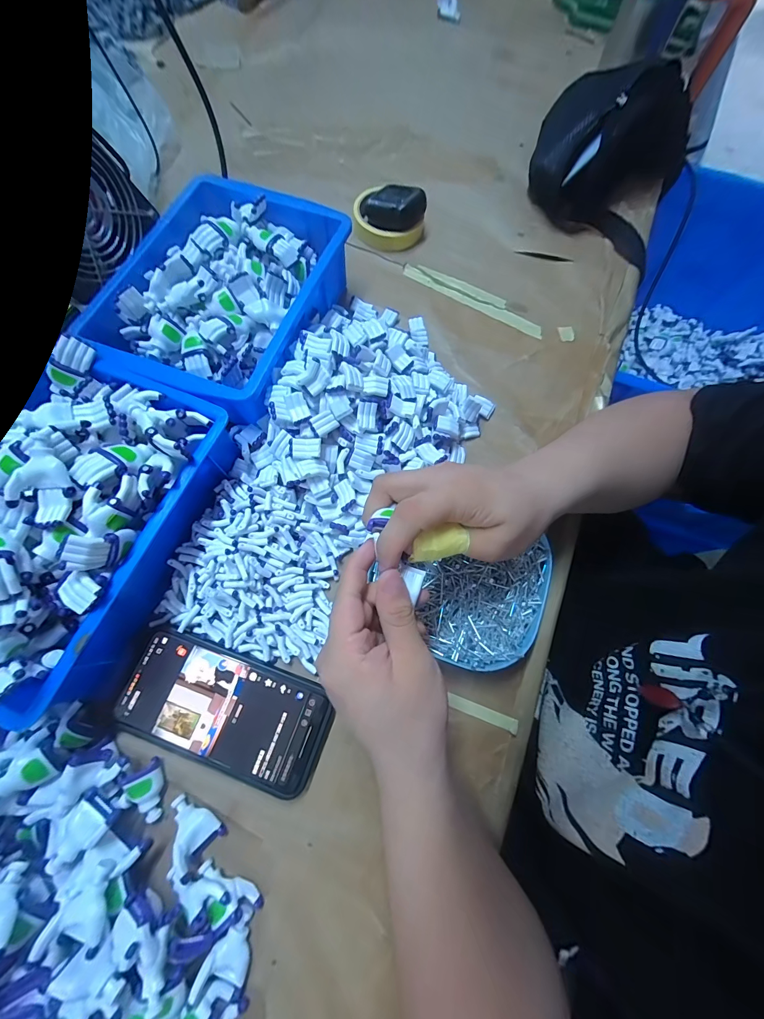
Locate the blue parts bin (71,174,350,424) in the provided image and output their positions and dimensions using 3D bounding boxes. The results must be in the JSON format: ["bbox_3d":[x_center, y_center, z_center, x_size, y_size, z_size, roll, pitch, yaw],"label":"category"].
[{"bbox_3d":[-0.157,-0.209,0.358,0.191,0.075,0.242,23,73,6],"label":"blue parts bin"}]

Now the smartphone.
[{"bbox_3d":[-0.123,0.156,0.278,0.161,0.012,0.077,20,72,4],"label":"smartphone"}]

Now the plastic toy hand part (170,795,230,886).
[{"bbox_3d":[-0.138,0.230,0.251,0.030,0.016,0.043,-43,78,-14],"label":"plastic toy hand part"}]

